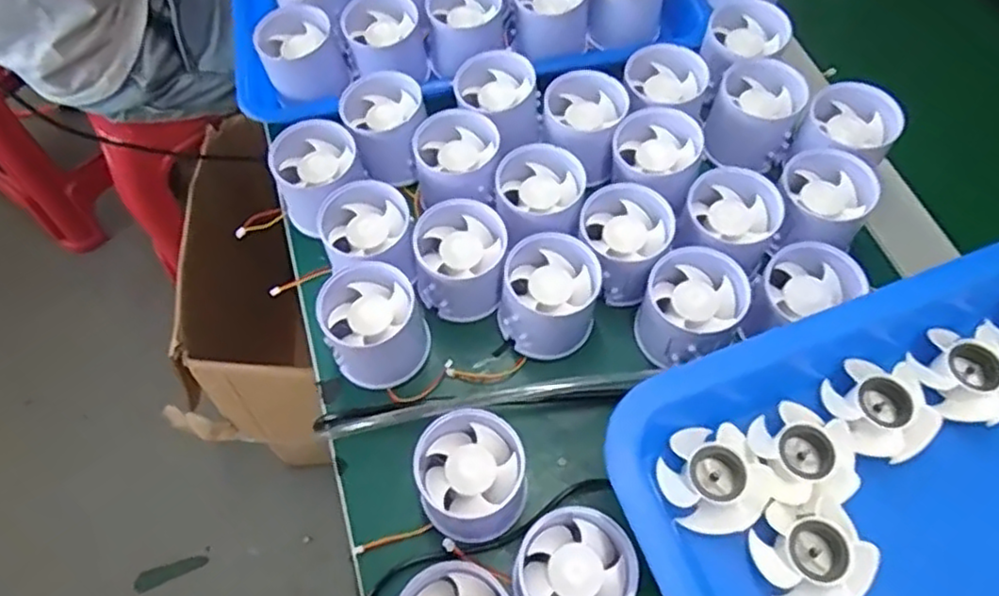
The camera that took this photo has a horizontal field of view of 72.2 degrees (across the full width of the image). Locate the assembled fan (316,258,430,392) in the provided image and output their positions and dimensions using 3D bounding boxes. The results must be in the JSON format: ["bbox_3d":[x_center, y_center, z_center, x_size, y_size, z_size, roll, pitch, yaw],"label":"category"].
[{"bbox_3d":[-0.070,0.016,0.385,0.053,0.050,0.056,0,62,1],"label":"assembled fan"}]

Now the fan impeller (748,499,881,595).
[{"bbox_3d":[0.123,0.101,0.270,0.040,0.016,0.042,0,62,1],"label":"fan impeller"}]

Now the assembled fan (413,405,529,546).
[{"bbox_3d":[-0.014,0.090,0.343,0.052,0.051,0.052,0,62,1],"label":"assembled fan"}]

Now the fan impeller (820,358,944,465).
[{"bbox_3d":[0.164,0.048,0.297,0.040,0.018,0.043,0,62,1],"label":"fan impeller"}]

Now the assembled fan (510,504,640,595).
[{"bbox_3d":[0.034,0.131,0.319,0.052,0.055,0.052,0,62,1],"label":"assembled fan"}]

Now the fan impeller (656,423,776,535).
[{"bbox_3d":[0.089,0.075,0.286,0.041,0.015,0.042,0,62,1],"label":"fan impeller"}]

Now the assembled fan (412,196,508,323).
[{"bbox_3d":[-0.022,-0.021,0.399,0.051,0.050,0.054,-3,62,-1],"label":"assembled fan"}]

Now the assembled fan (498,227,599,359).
[{"bbox_3d":[0.028,0.001,0.390,0.054,0.054,0.057,12,62,7],"label":"assembled fan"}]

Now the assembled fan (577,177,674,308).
[{"bbox_3d":[0.072,-0.033,0.400,0.048,0.045,0.055,29,66,15],"label":"assembled fan"}]

